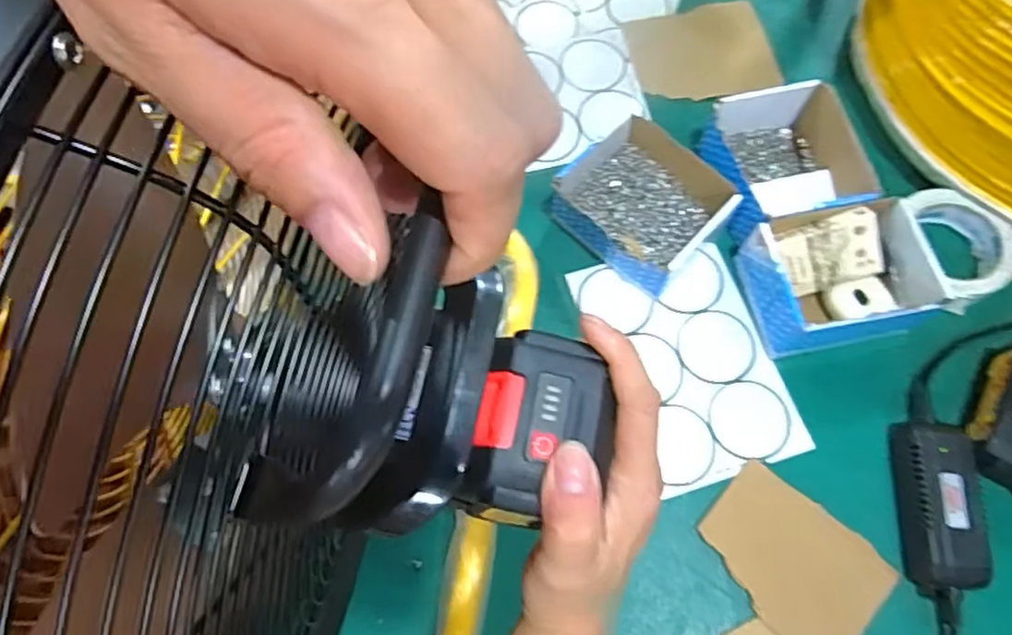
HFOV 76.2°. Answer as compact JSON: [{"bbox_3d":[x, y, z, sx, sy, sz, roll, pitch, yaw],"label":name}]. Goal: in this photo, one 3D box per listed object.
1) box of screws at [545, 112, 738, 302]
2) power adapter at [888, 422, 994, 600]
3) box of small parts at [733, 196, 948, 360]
[{"bbox_3d":[0.121,-0.099,0.597,0.121,0.069,0.134,-40,74,-12],"label":"box of screws"},{"bbox_3d":[0.342,0.150,0.513,0.050,0.040,0.130,3,70,2],"label":"power adapter"},{"bbox_3d":[0.291,-0.034,0.562,0.146,0.072,0.111,-13,70,-4],"label":"box of small parts"}]

